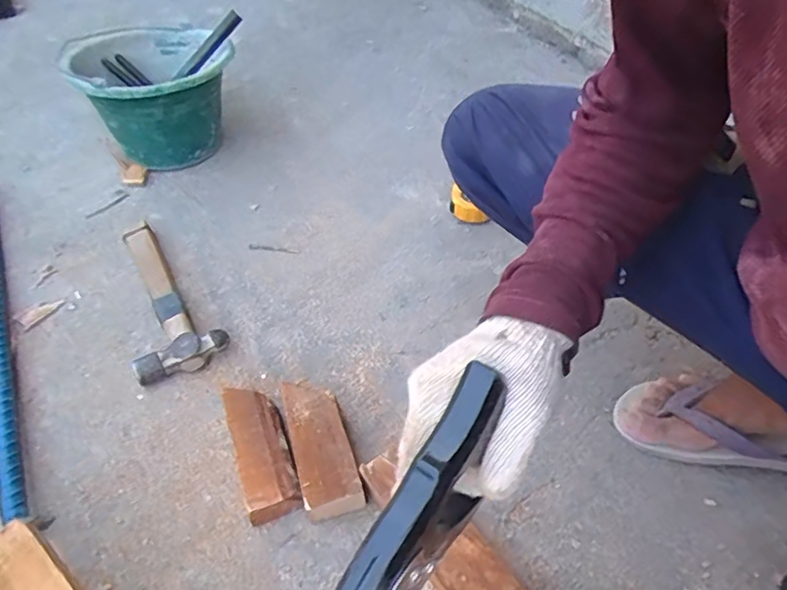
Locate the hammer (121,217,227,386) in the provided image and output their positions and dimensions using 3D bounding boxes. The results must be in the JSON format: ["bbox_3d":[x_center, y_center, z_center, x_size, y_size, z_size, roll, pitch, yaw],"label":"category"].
[{"bbox_3d":[-0.318,-0.005,0.747,0.108,0.035,0.291,-25,50,-19],"label":"hammer"}]

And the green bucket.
[{"bbox_3d":[-0.403,-0.337,0.961,0.230,0.181,0.271,-31,53,-24],"label":"green bucket"}]

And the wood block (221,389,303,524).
[{"bbox_3d":[-0.138,0.158,0.583,0.054,0.038,0.150,-17,48,-13],"label":"wood block"}]

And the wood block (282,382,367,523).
[{"bbox_3d":[-0.076,0.155,0.583,0.057,0.040,0.146,-14,48,-10],"label":"wood block"}]

